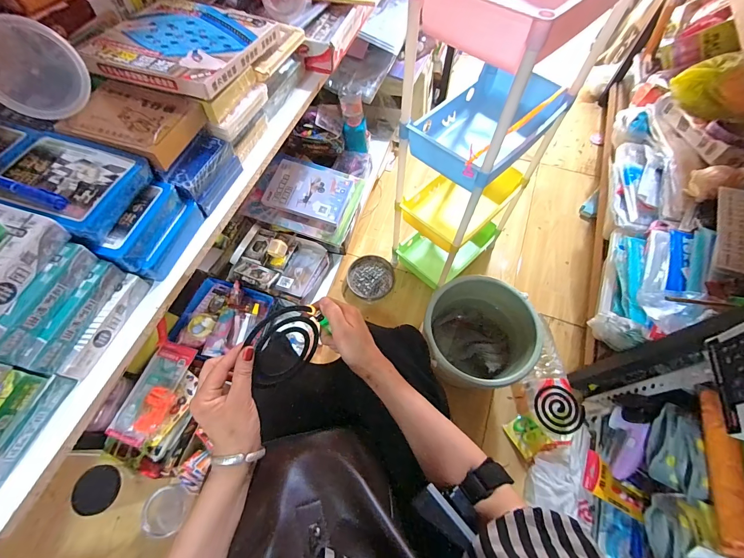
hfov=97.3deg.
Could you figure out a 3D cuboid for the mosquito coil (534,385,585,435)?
[{"bbox_3d":[0.430,0.301,0.752,0.104,0.013,0.097,-2,67,4],"label":"mosquito coil"}]

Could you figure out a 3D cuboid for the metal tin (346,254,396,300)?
[{"bbox_3d":[-0.002,-0.005,1.019,0.139,0.025,0.139,-1,63,2],"label":"metal tin"}]

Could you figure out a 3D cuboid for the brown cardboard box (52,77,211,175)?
[{"bbox_3d":[-0.281,-0.182,0.390,0.126,0.036,0.093,13,65,9],"label":"brown cardboard box"}]

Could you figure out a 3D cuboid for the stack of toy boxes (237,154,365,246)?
[{"bbox_3d":[-0.185,-0.239,0.932,0.288,0.060,0.230,16,65,10],"label":"stack of toy boxes"}]

